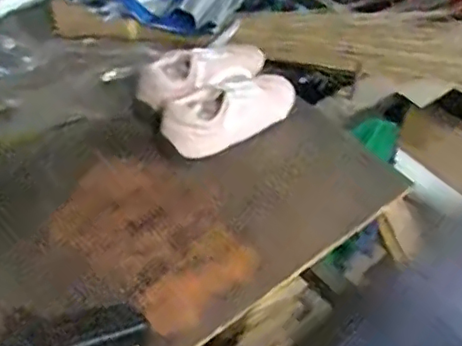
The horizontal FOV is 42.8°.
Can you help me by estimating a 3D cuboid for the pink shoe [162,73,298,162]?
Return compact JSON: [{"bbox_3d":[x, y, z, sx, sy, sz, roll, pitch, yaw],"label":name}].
[{"bbox_3d":[0.007,-0.099,0.871,0.238,0.063,0.082,-29,57,-29],"label":"pink shoe"}]

